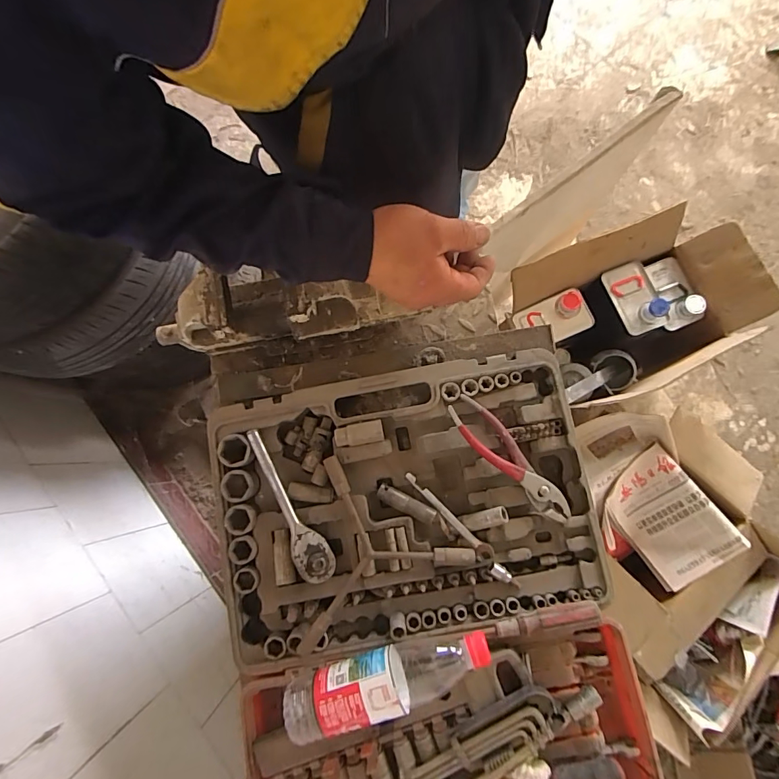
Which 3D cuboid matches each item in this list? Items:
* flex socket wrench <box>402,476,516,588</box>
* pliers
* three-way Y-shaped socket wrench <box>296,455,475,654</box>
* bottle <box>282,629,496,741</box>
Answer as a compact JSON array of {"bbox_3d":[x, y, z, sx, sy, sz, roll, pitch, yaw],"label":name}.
[{"bbox_3d":[0.087,0.172,0.533,0.020,0.013,0.181,-44,82,-5],"label":"flex socket wrench"},{"bbox_3d":[0.151,0.086,0.532,0.048,0.016,0.192,-44,82,-5],"label":"pliers"},{"bbox_3d":[0.003,0.205,0.517,0.192,0.020,0.220,6,81,3],"label":"three-way Y-shaped socket wrench"},{"bbox_3d":[-0.001,0.319,0.468,0.226,0.059,0.075,-9,81,1],"label":"bottle"}]

